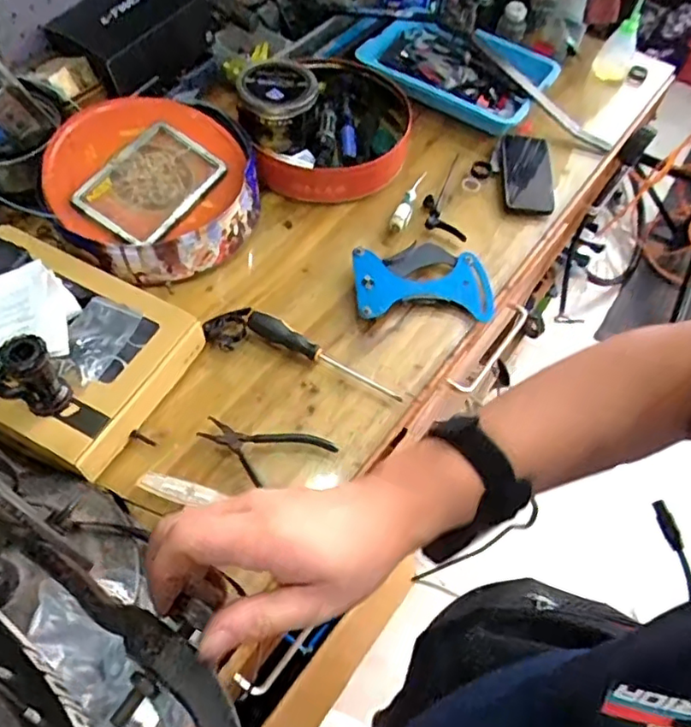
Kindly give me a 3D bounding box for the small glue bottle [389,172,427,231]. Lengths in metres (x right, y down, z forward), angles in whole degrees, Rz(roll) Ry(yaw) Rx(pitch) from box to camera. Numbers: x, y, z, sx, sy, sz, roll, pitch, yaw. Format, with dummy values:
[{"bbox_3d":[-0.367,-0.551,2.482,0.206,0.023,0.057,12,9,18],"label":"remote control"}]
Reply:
[{"bbox_3d":[0.098,-0.254,0.911,0.026,0.021,0.129,17,59,7],"label":"small glue bottle"}]

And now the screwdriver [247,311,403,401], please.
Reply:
[{"bbox_3d":[-0.029,-0.009,0.755,0.214,0.034,0.026,27,60,13],"label":"screwdriver"}]

